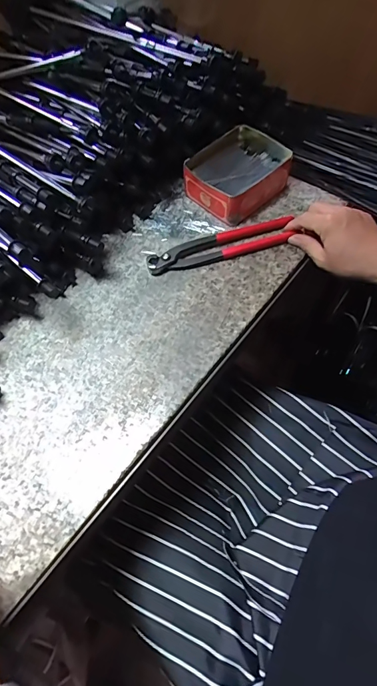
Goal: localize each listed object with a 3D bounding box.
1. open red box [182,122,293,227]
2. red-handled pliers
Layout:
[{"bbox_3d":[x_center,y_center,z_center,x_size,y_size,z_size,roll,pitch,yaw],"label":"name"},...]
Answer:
[{"bbox_3d":[0.067,-0.225,0.515,0.126,0.046,0.102,-40,67,-17],"label":"open red box"},{"bbox_3d":[0.039,-0.121,0.488,0.186,0.015,0.036,-17,65,-6],"label":"red-handled pliers"}]

